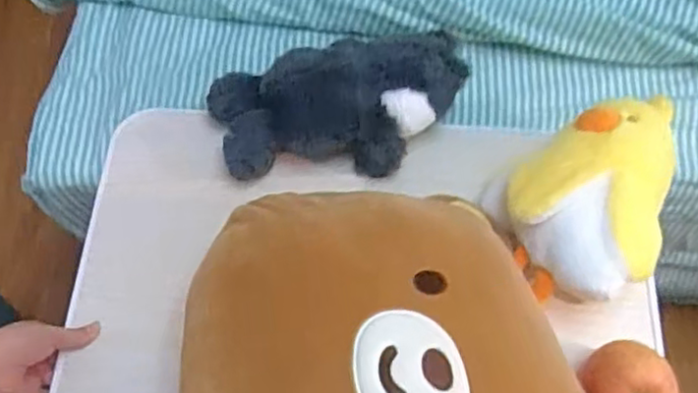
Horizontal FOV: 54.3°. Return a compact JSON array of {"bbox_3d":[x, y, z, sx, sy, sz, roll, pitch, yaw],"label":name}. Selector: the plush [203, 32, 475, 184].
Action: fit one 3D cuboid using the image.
[{"bbox_3d":[-0.006,-0.098,0.723,0.266,0.091,0.129,-11,64,-5],"label":"plush"}]

